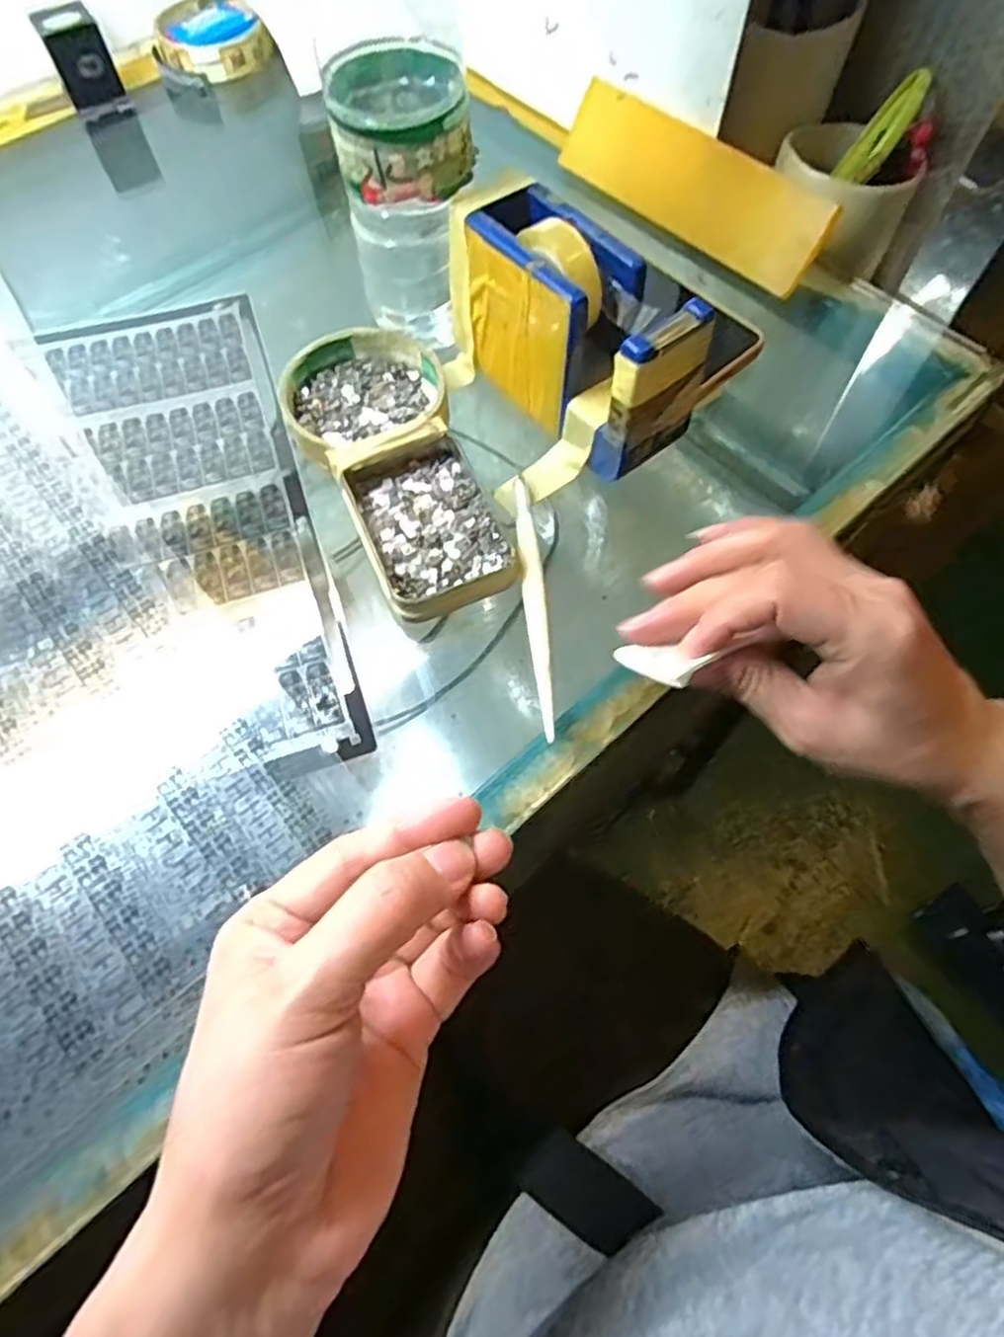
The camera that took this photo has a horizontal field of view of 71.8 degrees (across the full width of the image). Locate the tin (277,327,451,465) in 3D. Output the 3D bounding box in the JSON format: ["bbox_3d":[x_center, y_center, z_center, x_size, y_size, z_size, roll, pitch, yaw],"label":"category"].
[{"bbox_3d":[-0.071,-0.142,0.359,0.081,0.019,0.075,-1,64,2],"label":"tin"}]

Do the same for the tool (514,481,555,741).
[{"bbox_3d":[0.015,-0.032,0.310,0.009,0.006,0.133,-5,64,0],"label":"tool"}]

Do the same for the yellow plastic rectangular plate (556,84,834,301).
[{"bbox_3d":[0.110,-0.290,0.412,0.185,0.049,0.008,45,39,20],"label":"yellow plastic rectangular plate"}]

